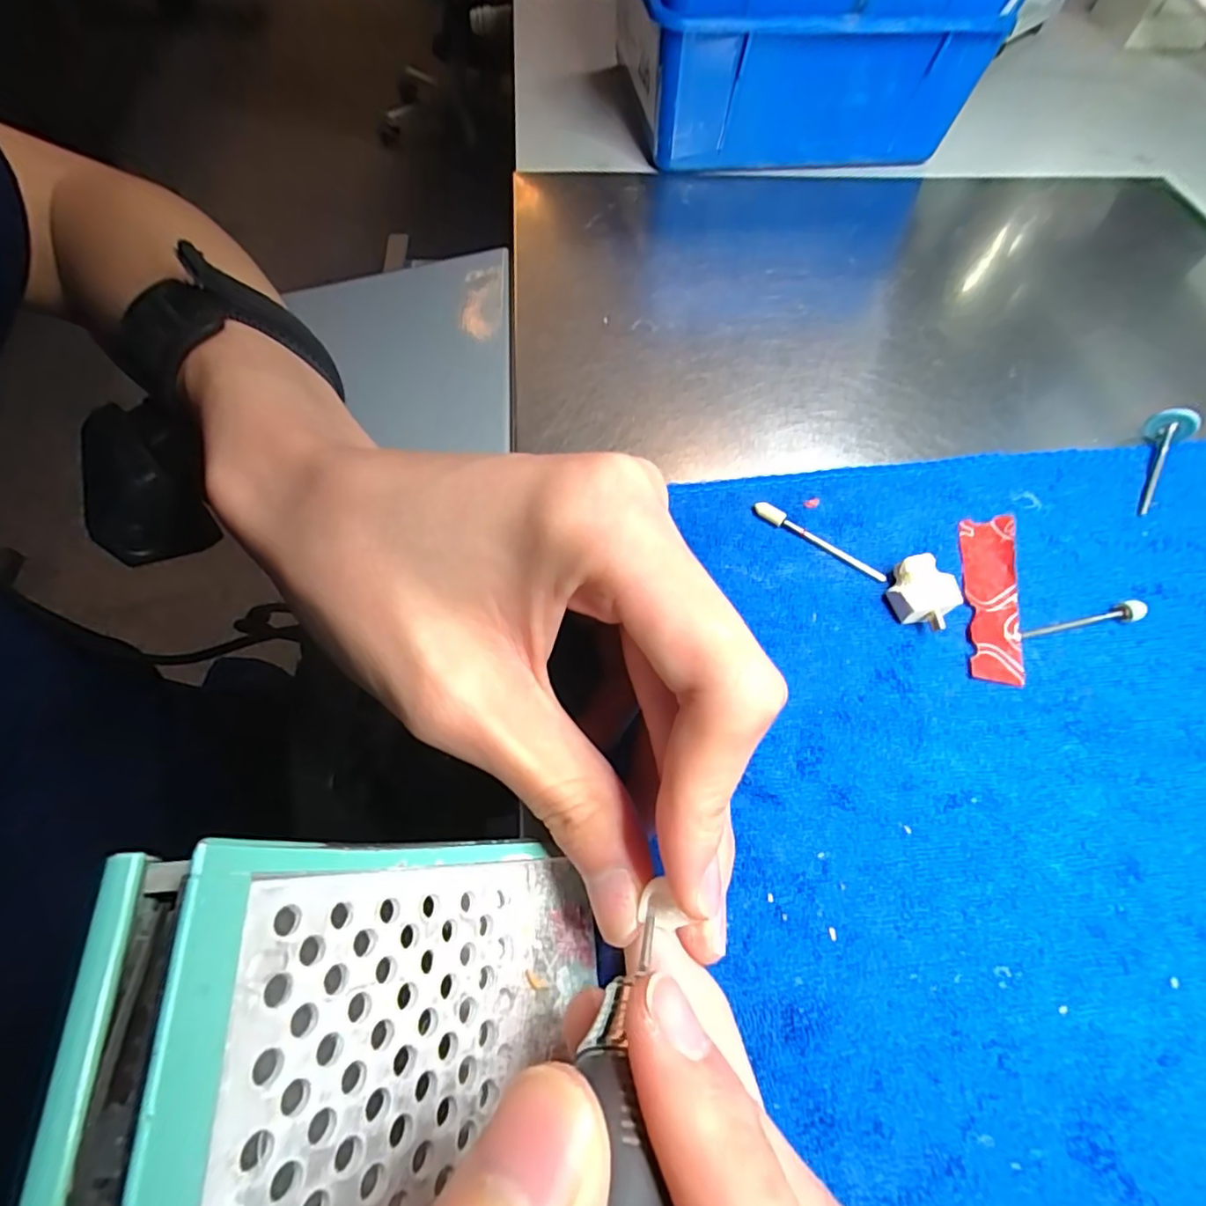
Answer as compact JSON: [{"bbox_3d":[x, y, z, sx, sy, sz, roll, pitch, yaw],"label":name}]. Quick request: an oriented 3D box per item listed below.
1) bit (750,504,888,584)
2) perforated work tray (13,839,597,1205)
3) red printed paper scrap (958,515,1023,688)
[{"bbox_3d":[0.072,-0.021,0.192,0.048,0.004,0.004,32,66,12],"label":"bit"},{"bbox_3d":[-0.042,0.084,0.109,0.032,0.098,0.072,-22,64,31],"label":"perforated work tray"},{"bbox_3d":[0.125,-0.002,0.183,0.016,0.006,0.058,13,64,3],"label":"red printed paper scrap"}]

